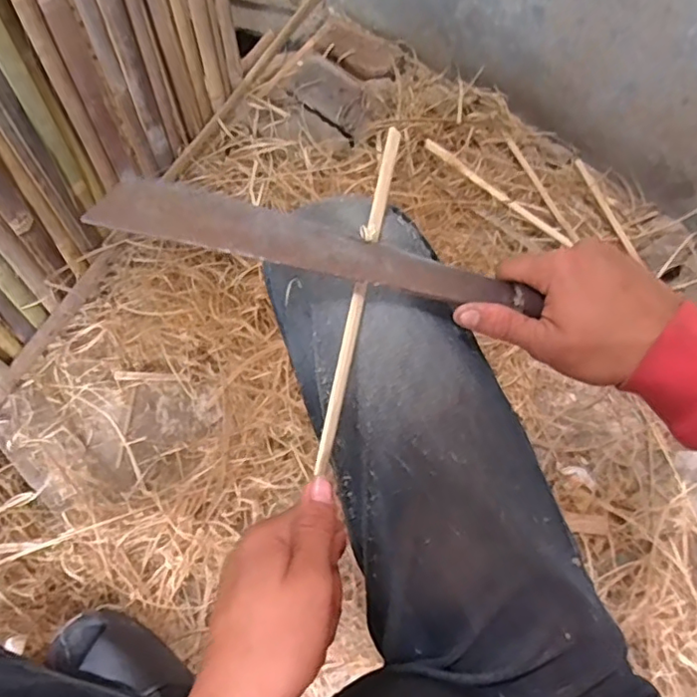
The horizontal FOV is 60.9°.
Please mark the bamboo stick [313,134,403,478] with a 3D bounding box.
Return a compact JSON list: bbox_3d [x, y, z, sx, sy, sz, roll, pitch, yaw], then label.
[{"bbox_3d":[0.007,-0.041,0.391,0.010,0.011,0.246,12,73,3],"label":"bamboo stick"}]

